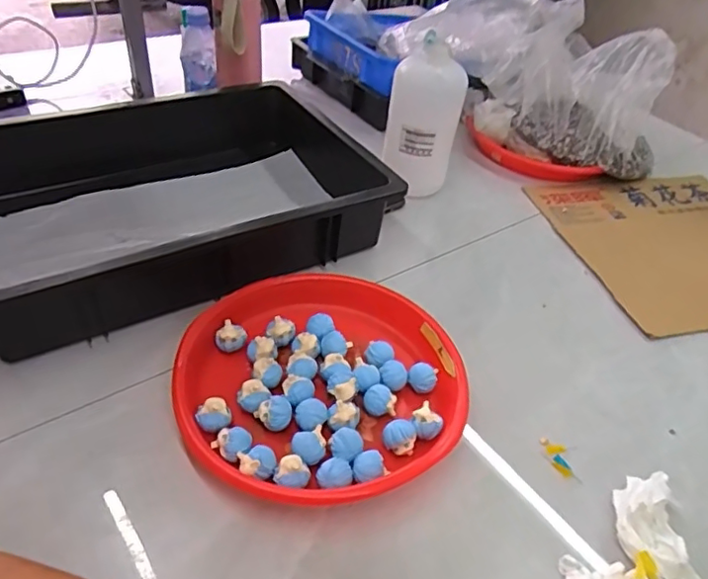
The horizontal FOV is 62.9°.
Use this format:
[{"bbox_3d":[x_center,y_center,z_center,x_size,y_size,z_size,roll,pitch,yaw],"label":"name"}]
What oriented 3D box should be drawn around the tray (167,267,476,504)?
[{"bbox_3d":[-0.031,0.080,0.529,0.245,0.037,0.245,4,42,-3],"label":"tray"}]

